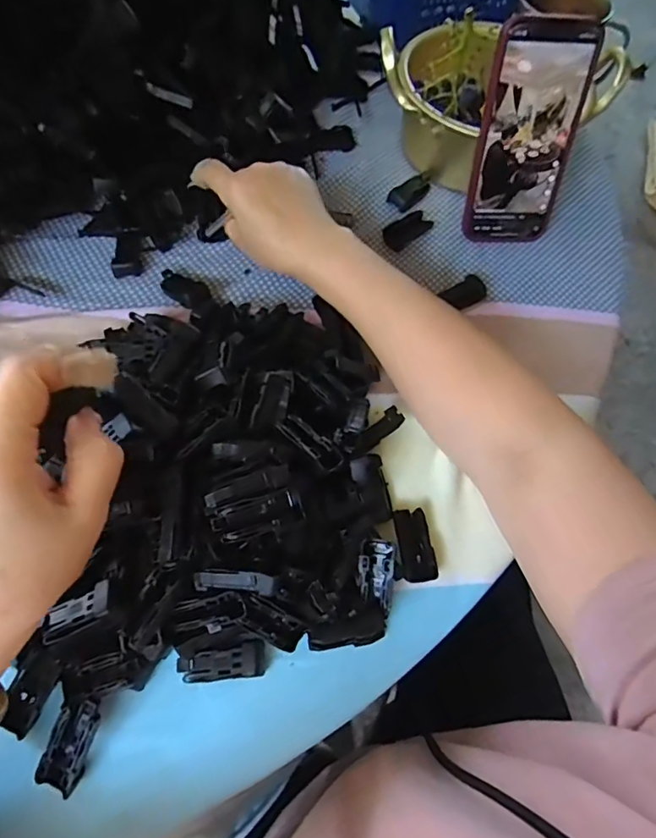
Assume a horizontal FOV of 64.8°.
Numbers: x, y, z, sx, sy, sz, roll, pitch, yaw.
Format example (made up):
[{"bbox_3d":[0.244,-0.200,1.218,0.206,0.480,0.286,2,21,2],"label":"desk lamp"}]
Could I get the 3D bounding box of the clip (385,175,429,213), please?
[{"bbox_3d":[0.076,-0.209,0.474,0.022,0.009,0.045,42,68,14],"label":"clip"}]

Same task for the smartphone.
[{"bbox_3d":[0.161,-0.224,0.417,0.076,0.159,0.010,-3,40,-5],"label":"smartphone"}]

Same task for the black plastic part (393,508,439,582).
[{"bbox_3d":[0.056,0.081,0.335,0.022,0.010,0.047,-4,65,-7],"label":"black plastic part"}]

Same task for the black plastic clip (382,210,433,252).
[{"bbox_3d":[0.070,-0.168,0.455,0.050,0.009,0.023,-39,74,-20],"label":"black plastic clip"}]

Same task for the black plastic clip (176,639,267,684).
[{"bbox_3d":[-0.060,0.138,0.295,0.048,0.008,0.019,-3,65,-6],"label":"black plastic clip"}]

